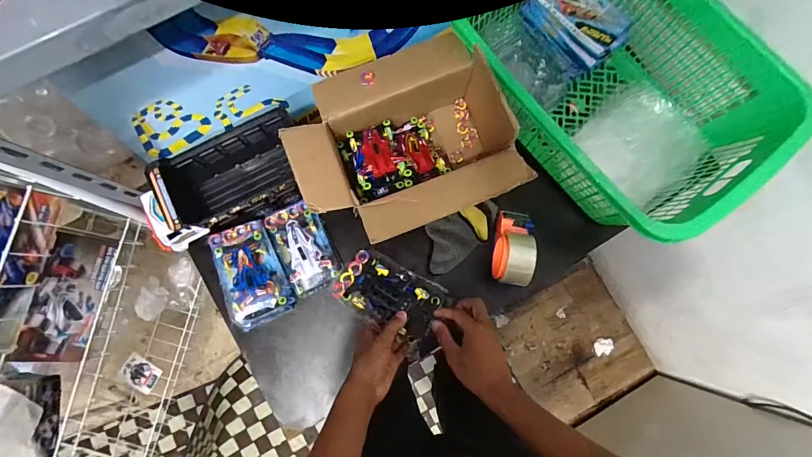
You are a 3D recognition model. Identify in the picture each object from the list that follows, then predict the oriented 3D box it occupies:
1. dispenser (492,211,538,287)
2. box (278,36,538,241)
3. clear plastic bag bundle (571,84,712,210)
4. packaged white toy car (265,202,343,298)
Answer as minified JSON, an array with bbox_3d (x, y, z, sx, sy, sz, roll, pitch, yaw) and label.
[{"bbox_3d":[0.198,0.033,0.683,0.061,0.076,0.134,11,83,2],"label":"dispenser"},{"bbox_3d":[-0.012,-0.145,0.672,0.335,0.174,0.299,-23,83,-3],"label":"box"},{"bbox_3d":[0.461,-0.176,0.730,0.182,0.062,0.198,-37,84,-4],"label":"clear plastic bag bundle"},{"bbox_3d":[-0.192,0.035,0.718,0.096,0.034,0.165,-25,83,-3],"label":"packaged white toy car"}]

